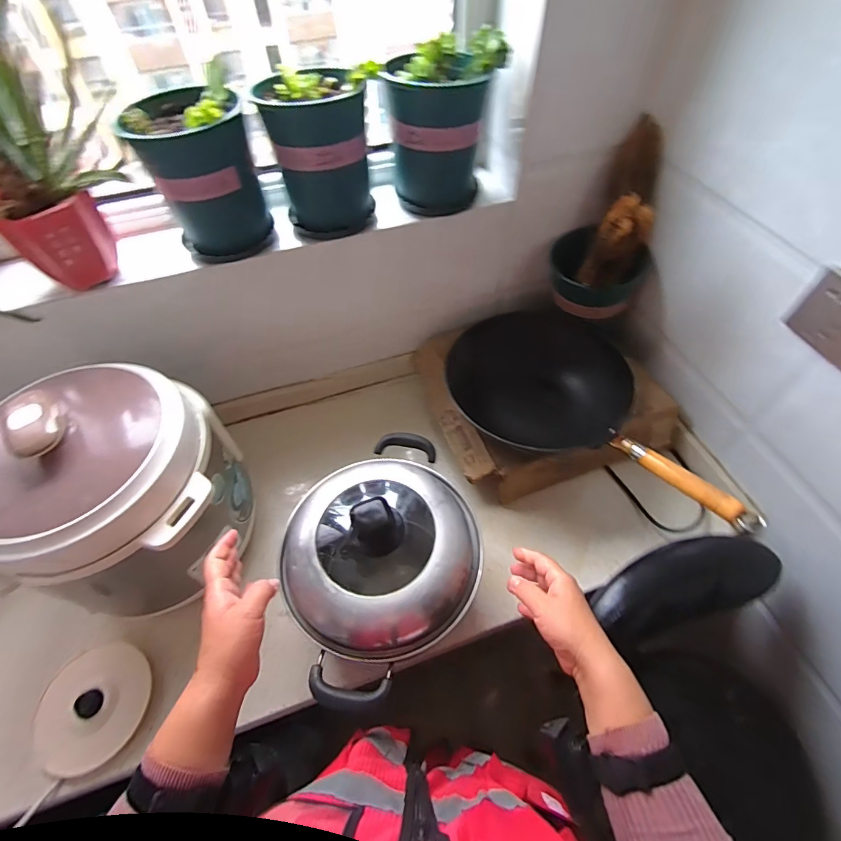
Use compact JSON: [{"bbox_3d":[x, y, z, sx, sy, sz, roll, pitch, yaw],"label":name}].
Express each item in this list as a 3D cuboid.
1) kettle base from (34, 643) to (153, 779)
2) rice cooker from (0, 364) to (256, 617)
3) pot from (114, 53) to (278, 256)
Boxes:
[{"bbox_3d":[-0.468,0.405,0.625,0.146,0.047,0.158,-13,54,-8],"label":"kettle base"},{"bbox_3d":[-0.434,0.095,0.630,0.298,0.313,0.301,-14,54,-9],"label":"rice cooker"},{"bbox_3d":[-0.316,-0.362,0.631,0.150,0.201,0.138,-21,56,-13],"label":"pot"}]

